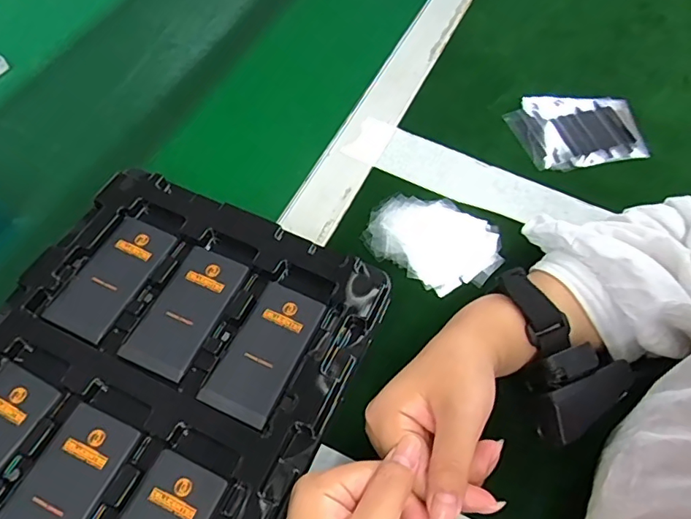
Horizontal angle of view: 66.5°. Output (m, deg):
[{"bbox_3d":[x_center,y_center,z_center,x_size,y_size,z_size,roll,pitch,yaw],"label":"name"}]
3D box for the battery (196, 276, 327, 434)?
[{"bbox_3d":[-0.051,0.057,0.333,0.045,0.004,0.089,24,61,10],"label":"battery"}]

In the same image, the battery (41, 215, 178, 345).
[{"bbox_3d":[-0.158,0.010,0.356,0.044,0.004,0.089,23,61,10],"label":"battery"}]

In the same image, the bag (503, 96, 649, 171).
[{"bbox_3d":[0.226,-0.125,0.504,0.133,0.013,0.086,-13,61,-11],"label":"bag"}]

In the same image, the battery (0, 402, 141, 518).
[{"bbox_3d":[-0.156,0.126,0.287,0.044,0.004,0.089,22,61,9],"label":"battery"}]

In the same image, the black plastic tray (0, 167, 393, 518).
[{"bbox_3d":[-0.120,0.086,0.328,0.231,0.037,0.279,24,61,10],"label":"black plastic tray"}]

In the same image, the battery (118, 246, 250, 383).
[{"bbox_3d":[-0.103,0.032,0.345,0.044,0.004,0.089,23,61,9],"label":"battery"}]

